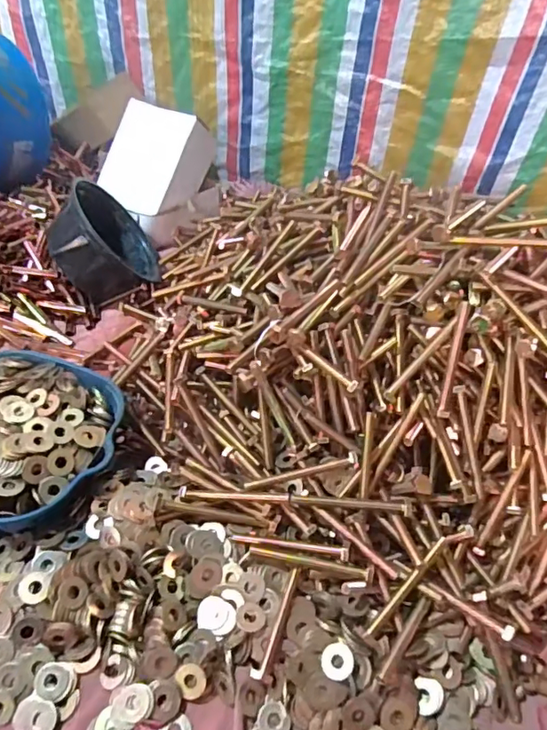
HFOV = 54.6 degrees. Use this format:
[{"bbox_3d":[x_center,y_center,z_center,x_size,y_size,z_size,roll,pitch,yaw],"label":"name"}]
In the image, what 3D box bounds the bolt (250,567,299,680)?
[{"bbox_3d":[0.004,0.206,0.426,0.011,0.012,0.088,20,46,13],"label":"bolt"}]

